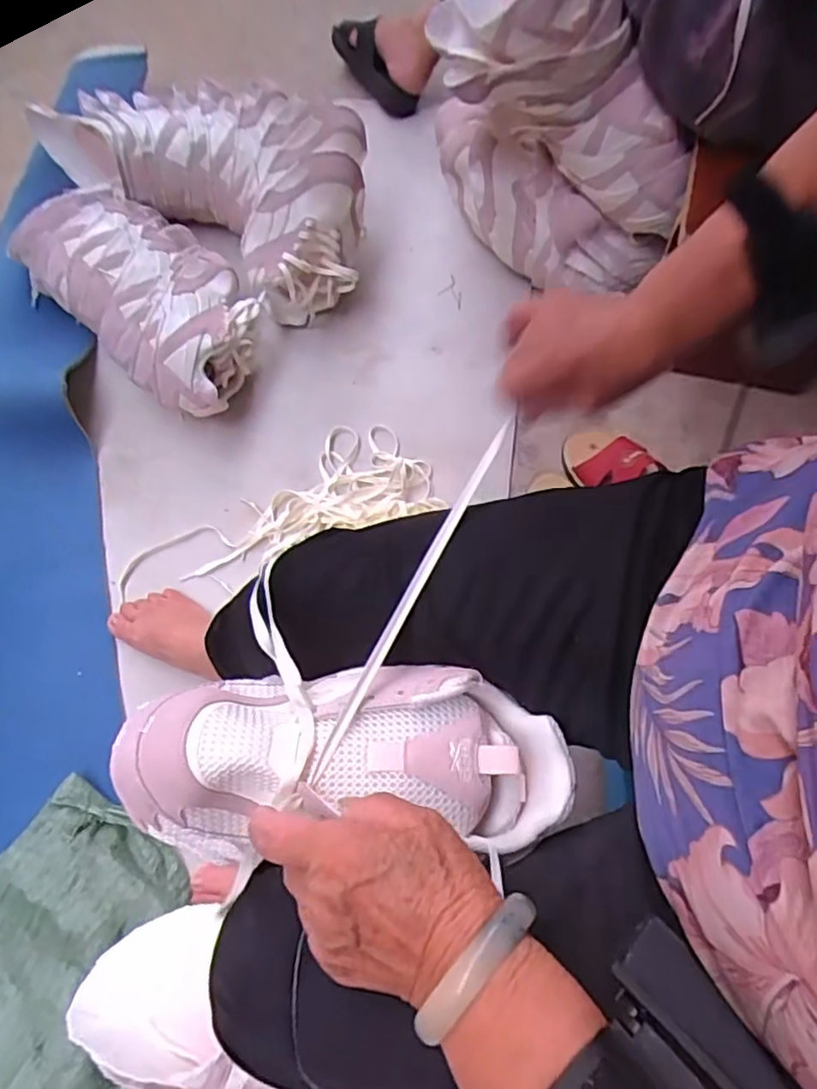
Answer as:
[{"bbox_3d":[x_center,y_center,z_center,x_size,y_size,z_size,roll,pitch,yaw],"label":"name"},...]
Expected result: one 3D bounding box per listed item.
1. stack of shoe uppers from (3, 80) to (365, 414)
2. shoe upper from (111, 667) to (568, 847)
[{"bbox_3d":[-0.252,-0.509,0.879,0.453,0.195,0.206,37,73,12],"label":"stack of shoe uppers"},{"bbox_3d":[-0.031,0.119,0.365,0.250,0.061,0.097,2,70,-6],"label":"shoe upper"}]

